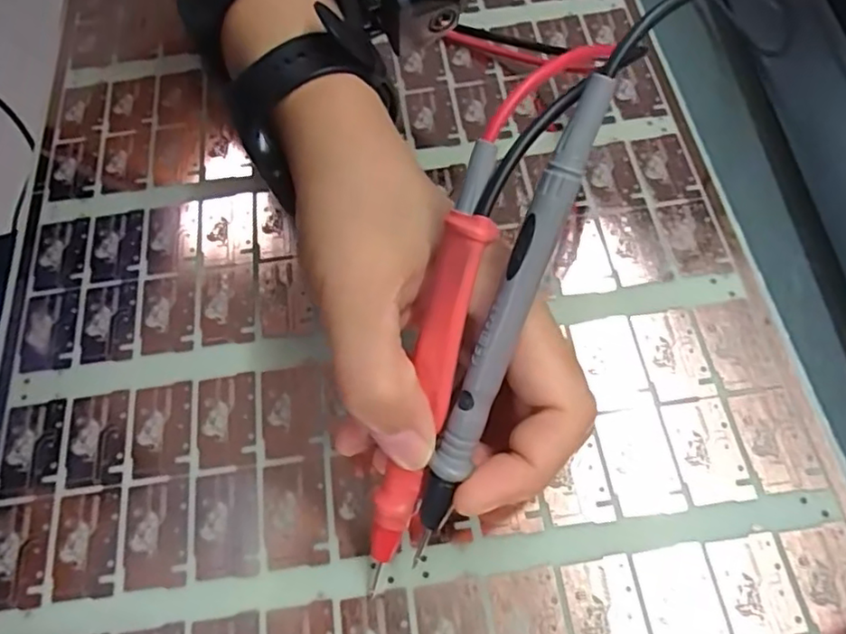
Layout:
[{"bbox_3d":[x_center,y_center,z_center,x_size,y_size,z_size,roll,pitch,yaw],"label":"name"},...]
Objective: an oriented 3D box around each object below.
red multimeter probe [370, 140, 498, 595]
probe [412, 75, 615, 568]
[{"bbox_3d":[0.002,0.018,0.177,0.014,0.012,0.131,18,108,11],"label":"red multimeter probe"},{"bbox_3d":[0.020,0.005,0.165,0.010,0.007,0.132,23,106,13],"label":"probe"}]

